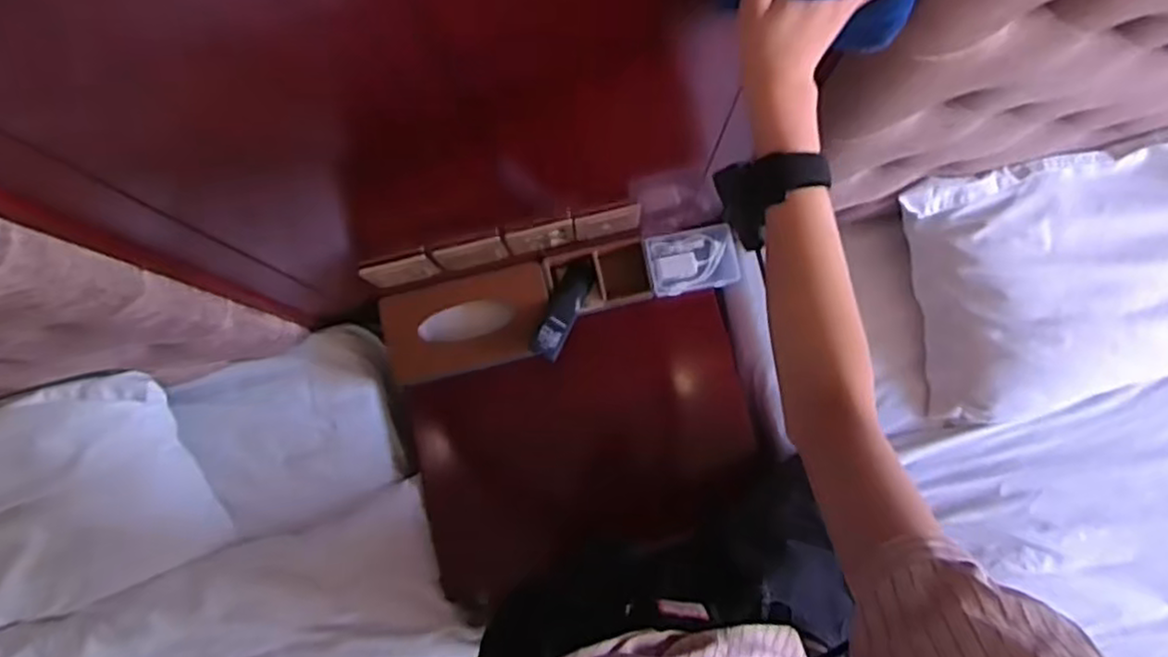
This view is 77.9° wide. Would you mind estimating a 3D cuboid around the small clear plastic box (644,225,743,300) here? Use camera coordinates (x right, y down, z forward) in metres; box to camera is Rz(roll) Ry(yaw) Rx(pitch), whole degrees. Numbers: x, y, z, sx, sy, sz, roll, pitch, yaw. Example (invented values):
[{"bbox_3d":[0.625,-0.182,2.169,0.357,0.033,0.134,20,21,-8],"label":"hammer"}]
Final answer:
[{"bbox_3d":[0.164,-0.105,1.094,0.134,0.035,0.097,-12,81,0],"label":"small clear plastic box"}]

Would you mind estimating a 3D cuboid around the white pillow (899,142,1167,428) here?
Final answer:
[{"bbox_3d":[0.832,-0.117,1.035,0.712,0.113,0.356,-15,102,2],"label":"white pillow"}]

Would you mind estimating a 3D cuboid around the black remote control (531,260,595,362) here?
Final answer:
[{"bbox_3d":[-0.029,-0.029,1.051,0.047,0.027,0.175,20,52,4],"label":"black remote control"}]

